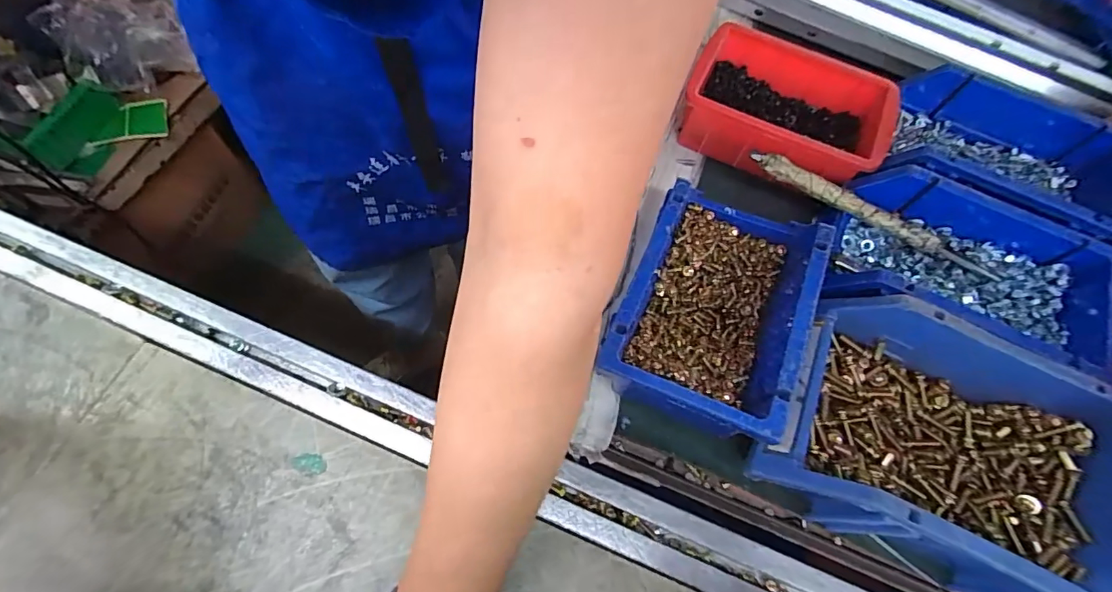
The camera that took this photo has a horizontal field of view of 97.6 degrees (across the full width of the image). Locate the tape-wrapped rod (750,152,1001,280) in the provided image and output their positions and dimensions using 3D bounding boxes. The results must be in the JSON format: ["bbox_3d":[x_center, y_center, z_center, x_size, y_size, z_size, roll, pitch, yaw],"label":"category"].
[{"bbox_3d":[0.219,-0.058,0.340,0.172,0.019,0.011,29,68,10],"label":"tape-wrapped rod"}]

